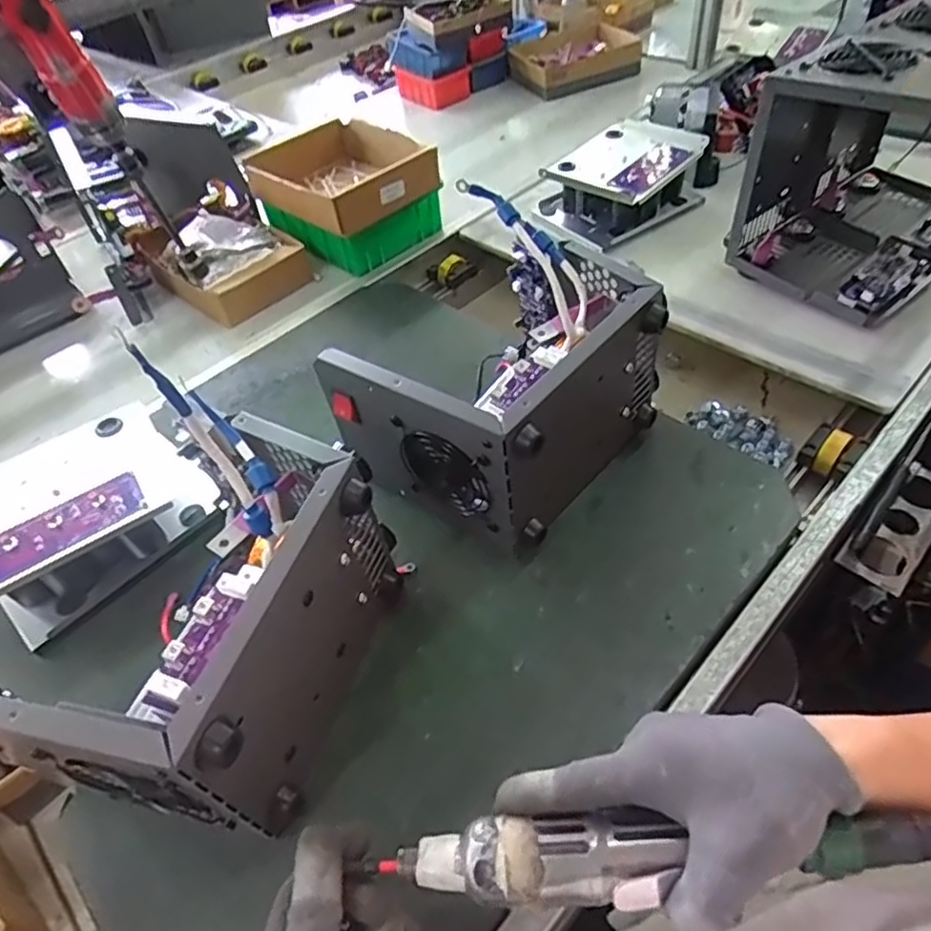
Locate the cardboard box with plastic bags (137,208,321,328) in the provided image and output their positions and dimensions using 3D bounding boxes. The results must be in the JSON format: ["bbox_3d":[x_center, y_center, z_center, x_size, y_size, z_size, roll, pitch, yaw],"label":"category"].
[{"bbox_3d":[-0.322,-0.284,0.873,0.204,0.075,0.153,32,59,30],"label":"cardboard box with plastic bags"}]

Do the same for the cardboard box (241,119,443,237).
[{"bbox_3d":[-0.171,-0.387,0.862,0.177,0.052,0.217,-36,54,-23],"label":"cardboard box"}]

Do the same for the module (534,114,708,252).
[{"bbox_3d":[0.218,-0.391,0.897,0.218,0.079,0.161,-32,52,-20],"label":"module"}]

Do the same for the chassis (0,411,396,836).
[{"bbox_3d":[-0.170,0.104,0.448,0.178,0.152,0.234,11,51,17],"label":"chassis"}]

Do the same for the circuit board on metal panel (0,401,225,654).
[{"bbox_3d":[-0.350,0.044,0.581,0.220,0.070,0.164,-36,54,-23],"label":"circuit board on metal panel"}]

